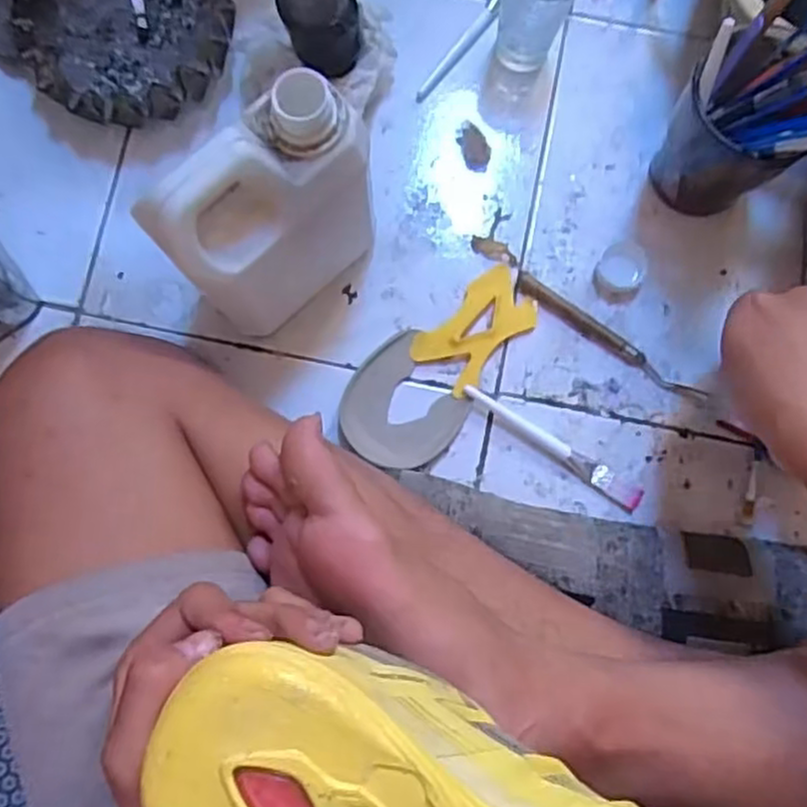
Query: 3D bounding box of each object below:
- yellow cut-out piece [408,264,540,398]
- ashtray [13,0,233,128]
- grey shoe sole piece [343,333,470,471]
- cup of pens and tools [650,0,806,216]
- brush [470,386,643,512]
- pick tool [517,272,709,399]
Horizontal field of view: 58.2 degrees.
[{"bbox_3d":[0.053,-0.051,0.509,0.089,0.008,0.052,-42,84,-6],"label":"yellow cut-out piece"},{"bbox_3d":[-0.195,-0.269,0.521,0.142,0.044,0.153,0,82,-1],"label":"ashtray"},{"bbox_3d":[-0.003,0.003,0.496,0.079,0.009,0.079,-44,85,-6],"label":"grey shoe sole piece"},{"bbox_3d":[0.218,-0.181,0.464,0.092,0.142,0.085,-43,84,-6],"label":"cup of pens and tools"},{"bbox_3d":[0.101,0.030,0.497,0.138,0.009,0.016,33,83,4],"label":"brush"},{"bbox_3d":[0.144,-0.045,0.508,0.150,0.006,0.014,35,83,4],"label":"pick tool"}]

